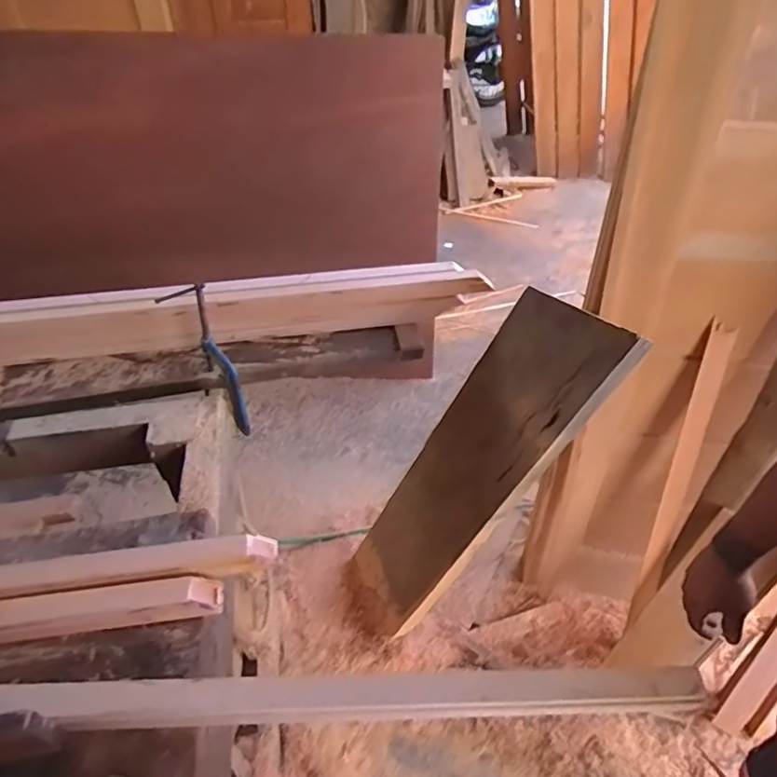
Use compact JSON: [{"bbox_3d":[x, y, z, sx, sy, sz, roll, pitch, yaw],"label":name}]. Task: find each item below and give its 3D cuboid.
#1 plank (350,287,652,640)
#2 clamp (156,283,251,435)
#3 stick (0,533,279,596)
[{"bbox_3d":[0.159,0.203,1.249,0.044,0.957,0.282,2,40,-35],"label":"plank"},{"bbox_3d":[-0.371,-0.057,1.157,0.185,0.358,0.059,30,51,28],"label":"clamp"},{"bbox_3d":[-0.530,0.268,0.734,0.734,0.040,0.047,-6,43,-7],"label":"stick"}]

